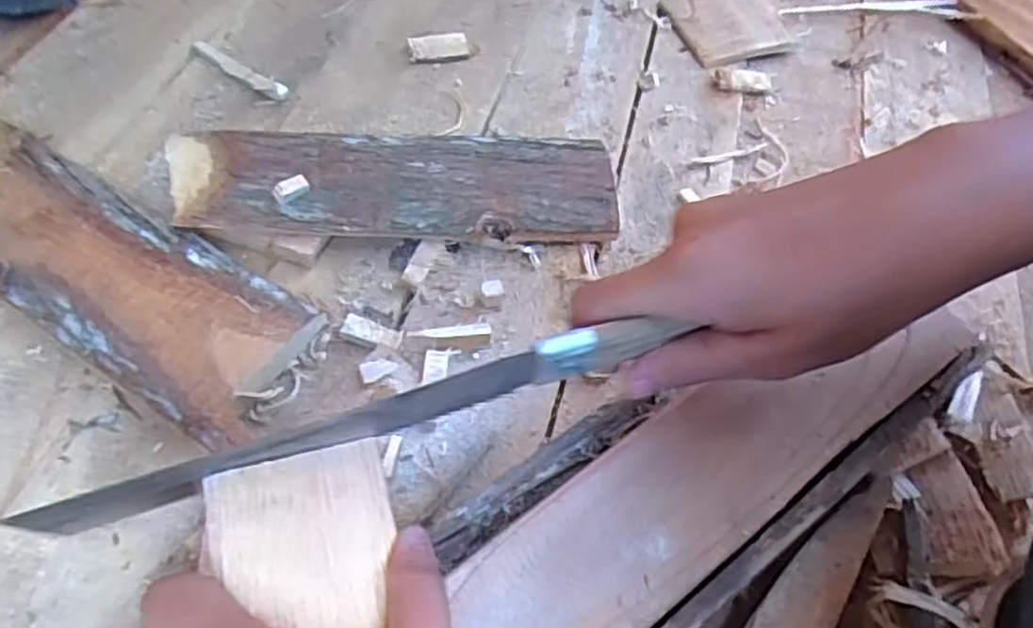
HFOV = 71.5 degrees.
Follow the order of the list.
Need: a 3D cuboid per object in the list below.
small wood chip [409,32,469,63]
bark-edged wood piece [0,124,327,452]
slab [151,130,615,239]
[{"bbox_3d":[-0.054,-0.187,0.506,0.041,0.007,0.025,-6,56,-9],"label":"small wood chip"},{"bbox_3d":[-0.217,-0.024,0.374,0.253,0.024,0.082,30,58,15],"label":"bark-edged wood piece"},{"bbox_3d":[-0.068,-0.072,0.415,0.245,0.032,0.069,-3,55,-7],"label":"slab"}]

